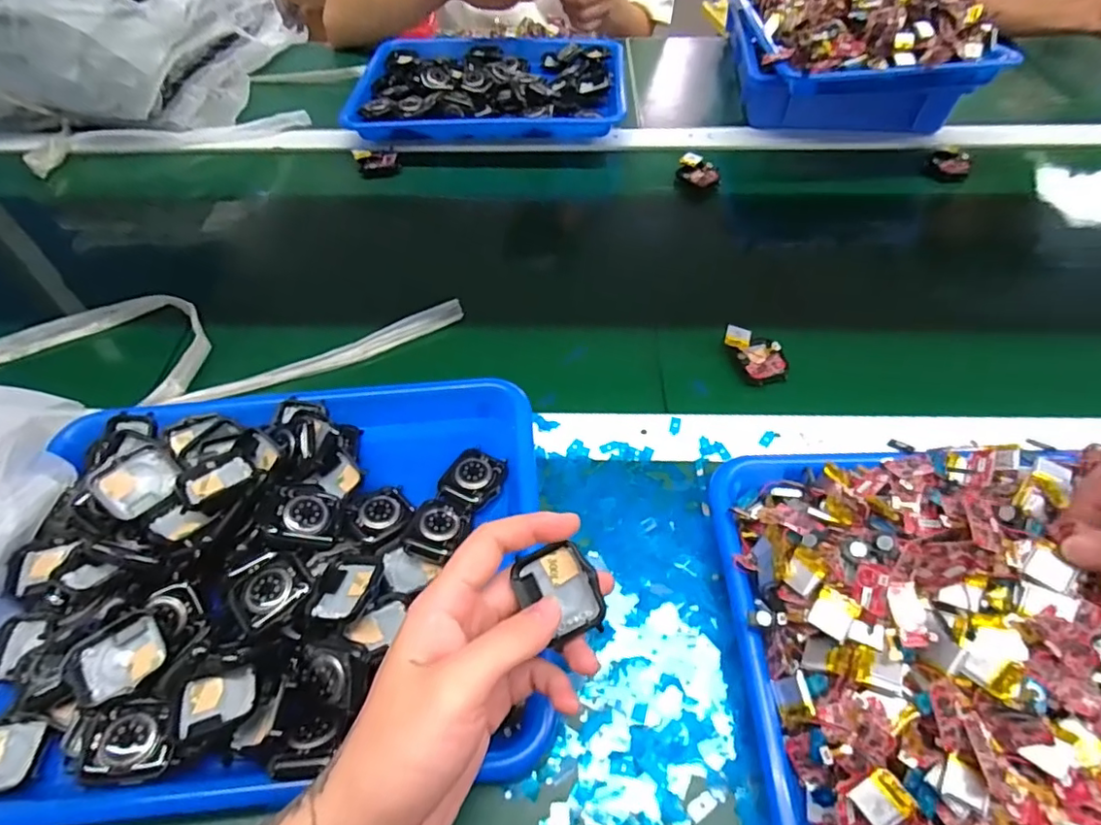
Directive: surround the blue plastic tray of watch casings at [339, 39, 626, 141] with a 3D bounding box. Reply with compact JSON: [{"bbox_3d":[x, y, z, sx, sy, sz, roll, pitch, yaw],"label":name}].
[{"bbox_3d":[-0.075,-0.422,0.742,0.337,0.052,0.243,-2,53,1],"label":"blue plastic tray of watch casings"}]

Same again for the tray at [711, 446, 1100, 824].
[{"bbox_3d":[0.265,0.122,0.294,0.322,0.079,0.249,-1,53,1],"label":"tray"}]

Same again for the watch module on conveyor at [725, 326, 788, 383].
[{"bbox_3d":[0.170,-0.048,0.467,0.036,0.015,0.058,-22,55,-14],"label":"watch module on conveyor"}]

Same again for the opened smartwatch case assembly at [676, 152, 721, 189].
[{"bbox_3d":[0.166,-0.268,0.635,0.048,0.021,0.036,20,56,17],"label":"opened smartwatch case assembly"}]

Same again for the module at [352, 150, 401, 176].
[{"bbox_3d":[-0.202,-0.292,0.666,0.055,0.020,0.026,-2,53,1],"label":"module"}]

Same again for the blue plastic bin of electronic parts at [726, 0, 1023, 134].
[{"bbox_3d":[0.354,-0.435,0.686,0.239,0.147,0.264,-1,53,2],"label":"blue plastic bin of electronic parts"}]

